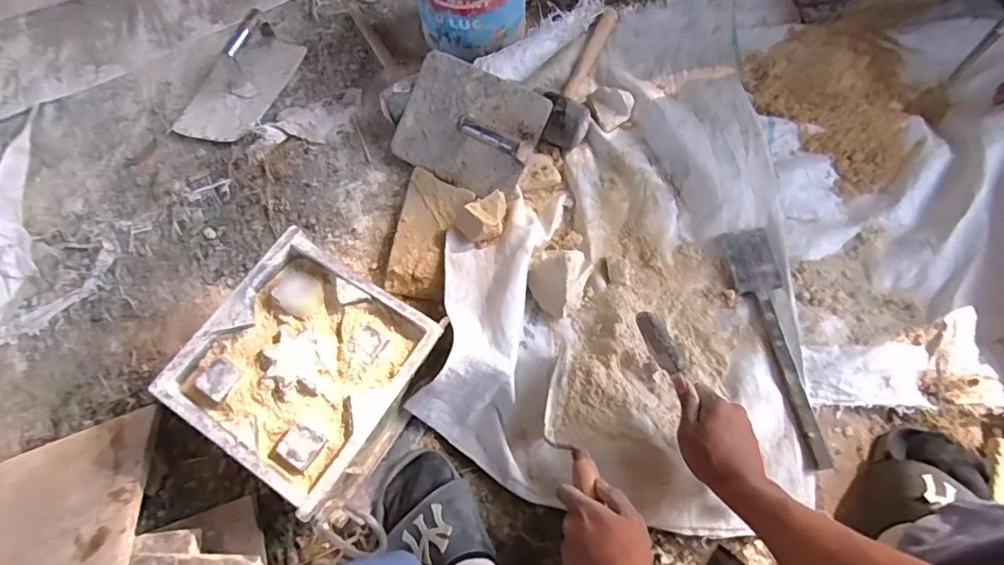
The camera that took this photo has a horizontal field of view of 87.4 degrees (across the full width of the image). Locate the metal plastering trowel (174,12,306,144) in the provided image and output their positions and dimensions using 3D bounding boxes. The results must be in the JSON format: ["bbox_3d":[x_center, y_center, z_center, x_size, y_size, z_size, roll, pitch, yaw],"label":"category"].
[{"bbox_3d":[-0.435,-0.335,0.855,0.147,0.068,0.232,20,71,10],"label":"metal plastering trowel"}]

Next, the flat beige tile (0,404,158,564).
[{"bbox_3d":[-0.523,0.273,0.580,0.241,0.016,0.244,-22,40,-10],"label":"flat beige tile"}]

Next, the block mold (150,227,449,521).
[{"bbox_3d":[-0.217,0.097,0.613,0.224,0.103,0.227,31,72,12],"label":"block mold"}]

